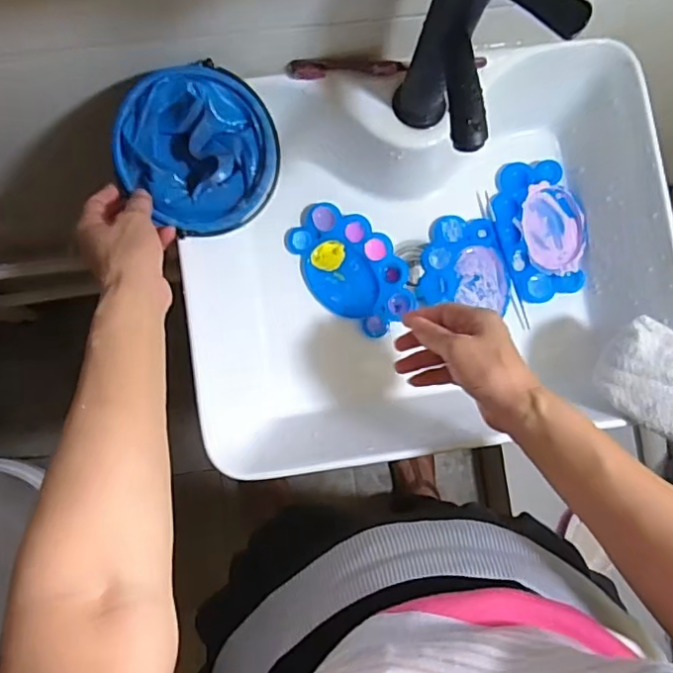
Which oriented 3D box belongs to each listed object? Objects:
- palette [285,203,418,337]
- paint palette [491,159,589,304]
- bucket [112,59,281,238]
[{"bbox_3d":[0.017,-0.075,0.643,0.150,0.024,0.093,41,83,1],"label":"palette"},{"bbox_3d":[0.229,-0.122,0.655,0.090,0.017,0.155,-18,89,3],"label":"paint palette"},{"bbox_3d":[-0.125,-0.165,0.529,0.139,0.050,0.139,-2,99,-16],"label":"bucket"}]

